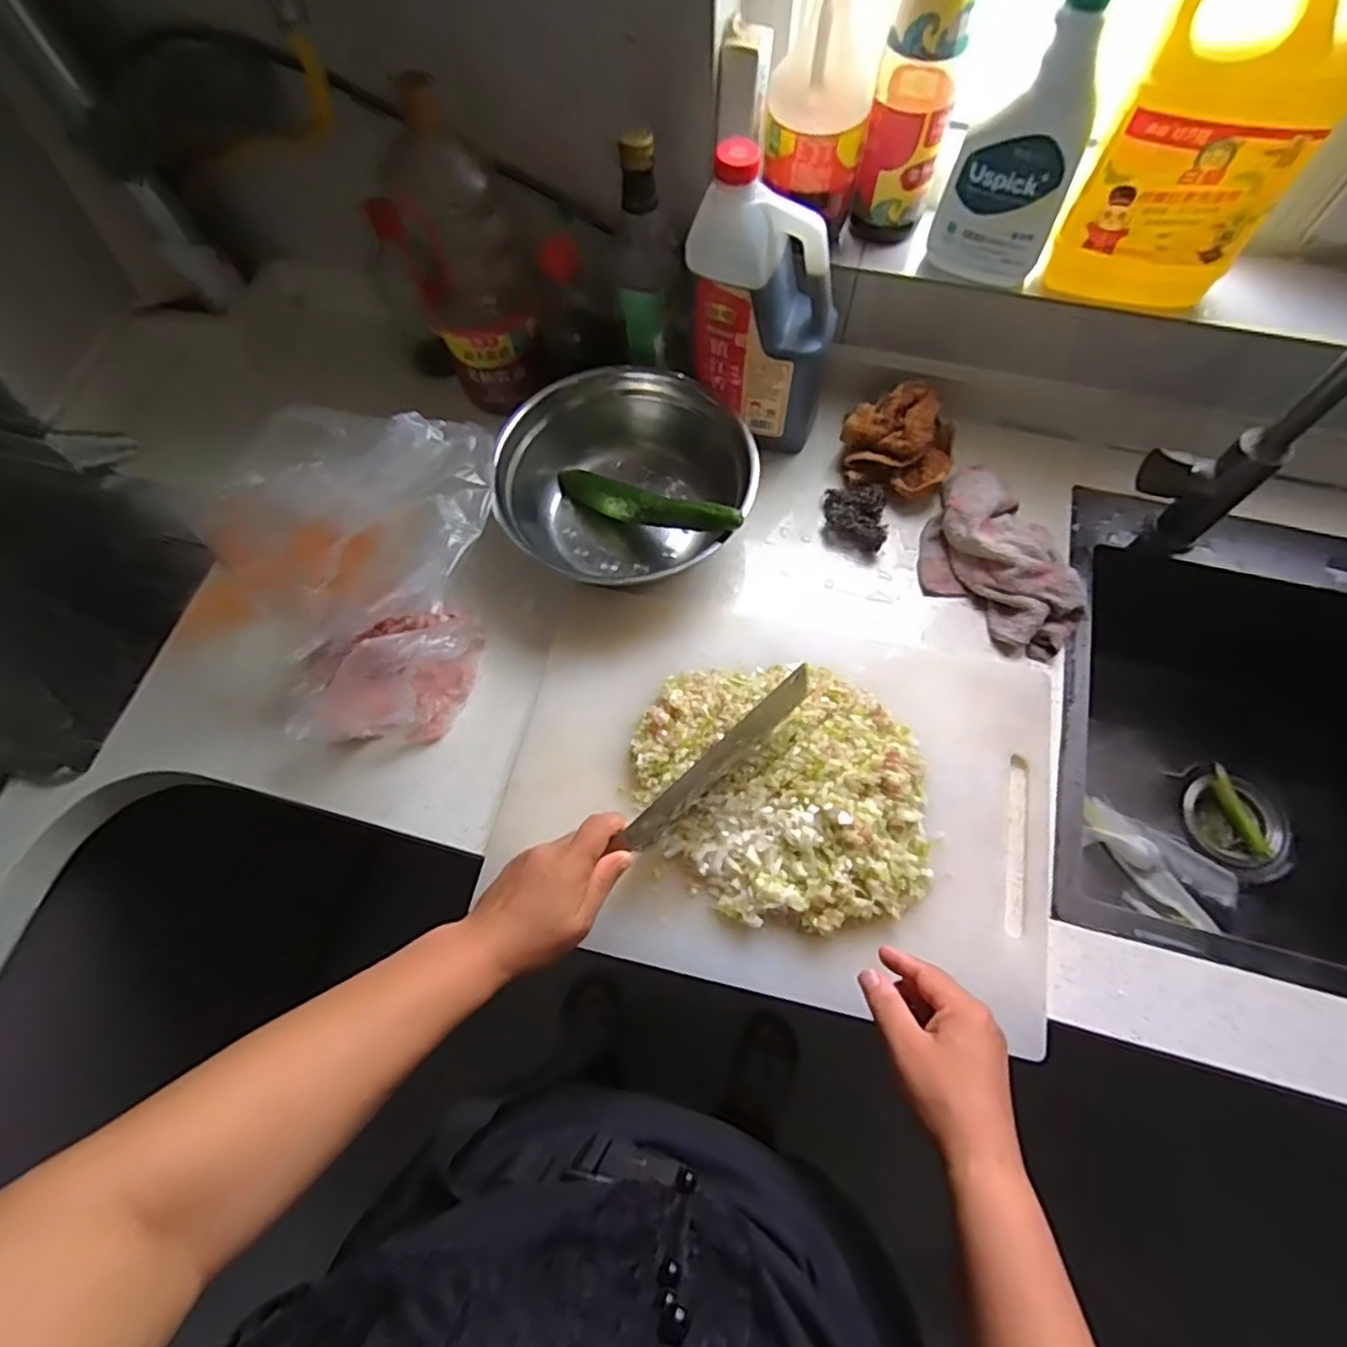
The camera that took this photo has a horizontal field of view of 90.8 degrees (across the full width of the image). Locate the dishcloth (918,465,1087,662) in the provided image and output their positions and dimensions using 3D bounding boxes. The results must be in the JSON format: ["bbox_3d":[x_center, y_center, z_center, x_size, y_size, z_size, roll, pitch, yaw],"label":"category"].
[{"bbox_3d":[0.337,-0.120,0.673,0.138,0.041,0.194,-41,71,-14],"label":"dishcloth"}]

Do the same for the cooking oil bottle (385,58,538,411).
[{"bbox_3d":[-0.203,-0.405,0.666,0.111,0.286,0.100,-22,68,-7],"label":"cooking oil bottle"}]

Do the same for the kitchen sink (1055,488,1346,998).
[{"bbox_3d":[0.697,0.117,0.729,0.637,0.259,0.471,13,68,8],"label":"kitchen sink"}]

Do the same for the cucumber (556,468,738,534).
[{"bbox_3d":[-0.033,-0.171,0.679,0.246,0.035,0.028,22,68,36],"label":"cucumber"}]

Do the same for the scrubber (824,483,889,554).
[{"bbox_3d":[0.194,-0.167,0.713,0.066,0.034,0.075,8,67,6],"label":"scrubber"}]

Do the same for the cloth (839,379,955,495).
[{"bbox_3d":[0.244,-0.251,0.722,0.119,0.075,0.103,15,68,8],"label":"cloth"}]

